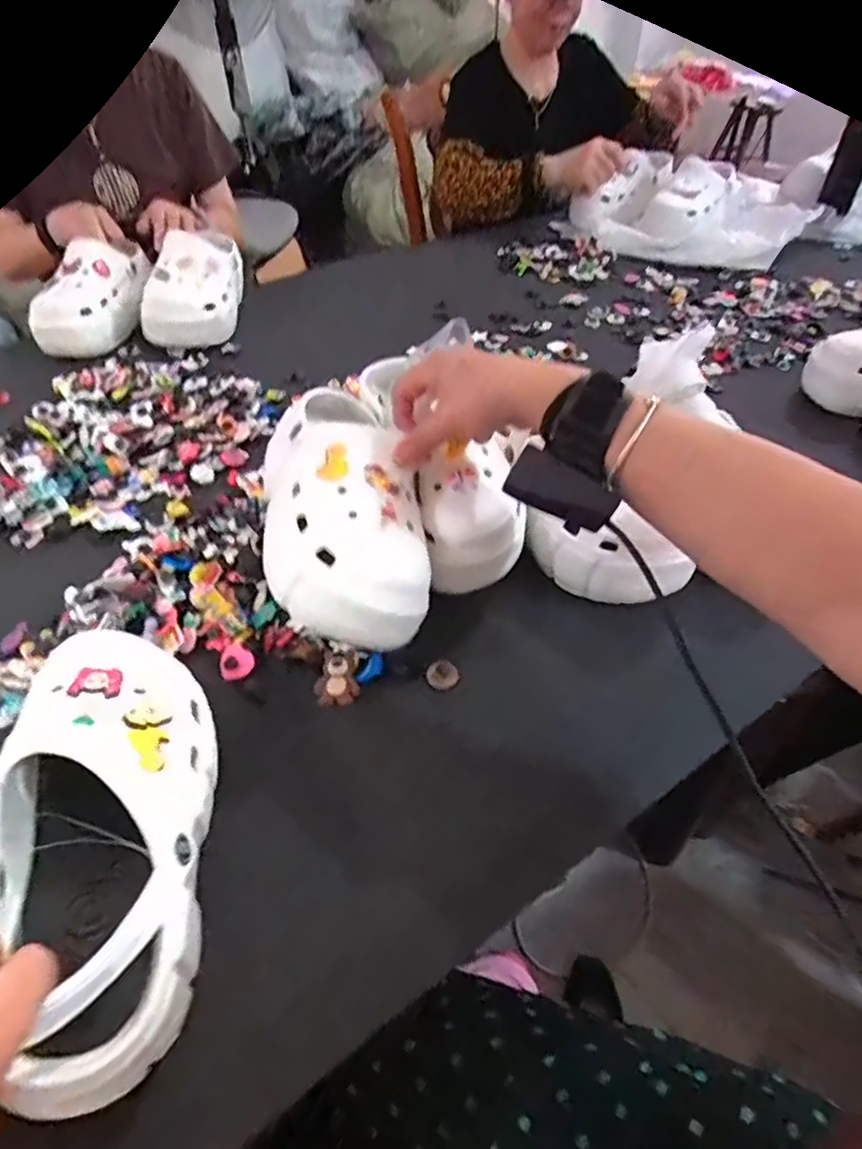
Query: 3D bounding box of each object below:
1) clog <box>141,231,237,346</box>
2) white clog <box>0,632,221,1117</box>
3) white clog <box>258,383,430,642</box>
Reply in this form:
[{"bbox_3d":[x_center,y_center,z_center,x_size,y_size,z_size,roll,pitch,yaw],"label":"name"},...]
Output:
[{"bbox_3d":[-0.335,-0.408,0.866,0.111,0.097,0.206,-6,45,-5],"label":"clog"},{"bbox_3d":[-0.176,0.130,0.334,0.101,0.096,0.242,-12,54,-11],"label":"white clog"},{"bbox_3d":[-0.071,-0.061,0.479,0.121,0.084,0.229,-6,45,-5],"label":"white clog"}]

